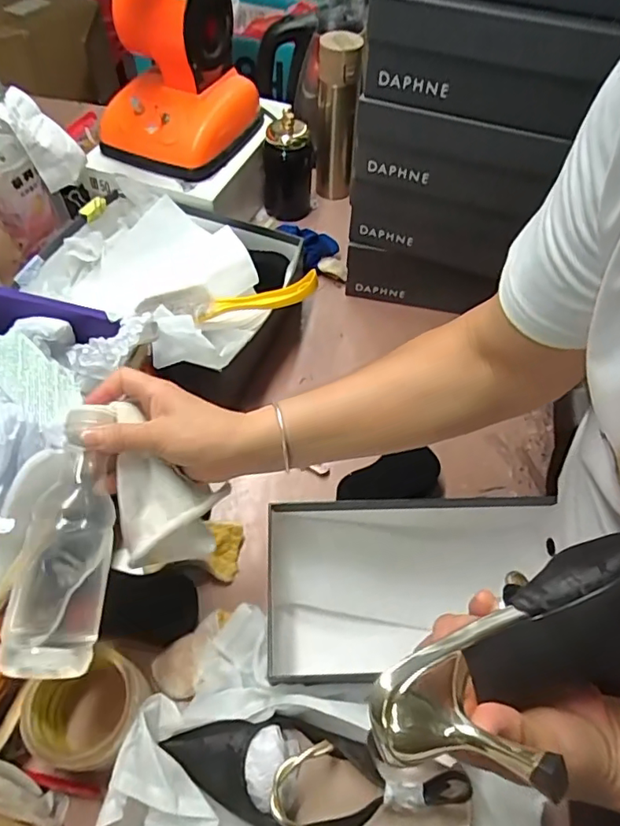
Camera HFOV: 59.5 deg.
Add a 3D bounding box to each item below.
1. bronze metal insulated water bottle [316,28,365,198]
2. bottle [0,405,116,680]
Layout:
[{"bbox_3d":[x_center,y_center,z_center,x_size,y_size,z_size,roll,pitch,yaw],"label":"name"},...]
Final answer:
[{"bbox_3d":[0.043,-0.478,0.885,0.063,0.232,0.071,5,55,1],"label":"bronze metal insulated water bottle"},{"bbox_3d":[-0.182,0.090,0.401,0.064,0.056,0.185,3,72,0],"label":"bottle"}]

